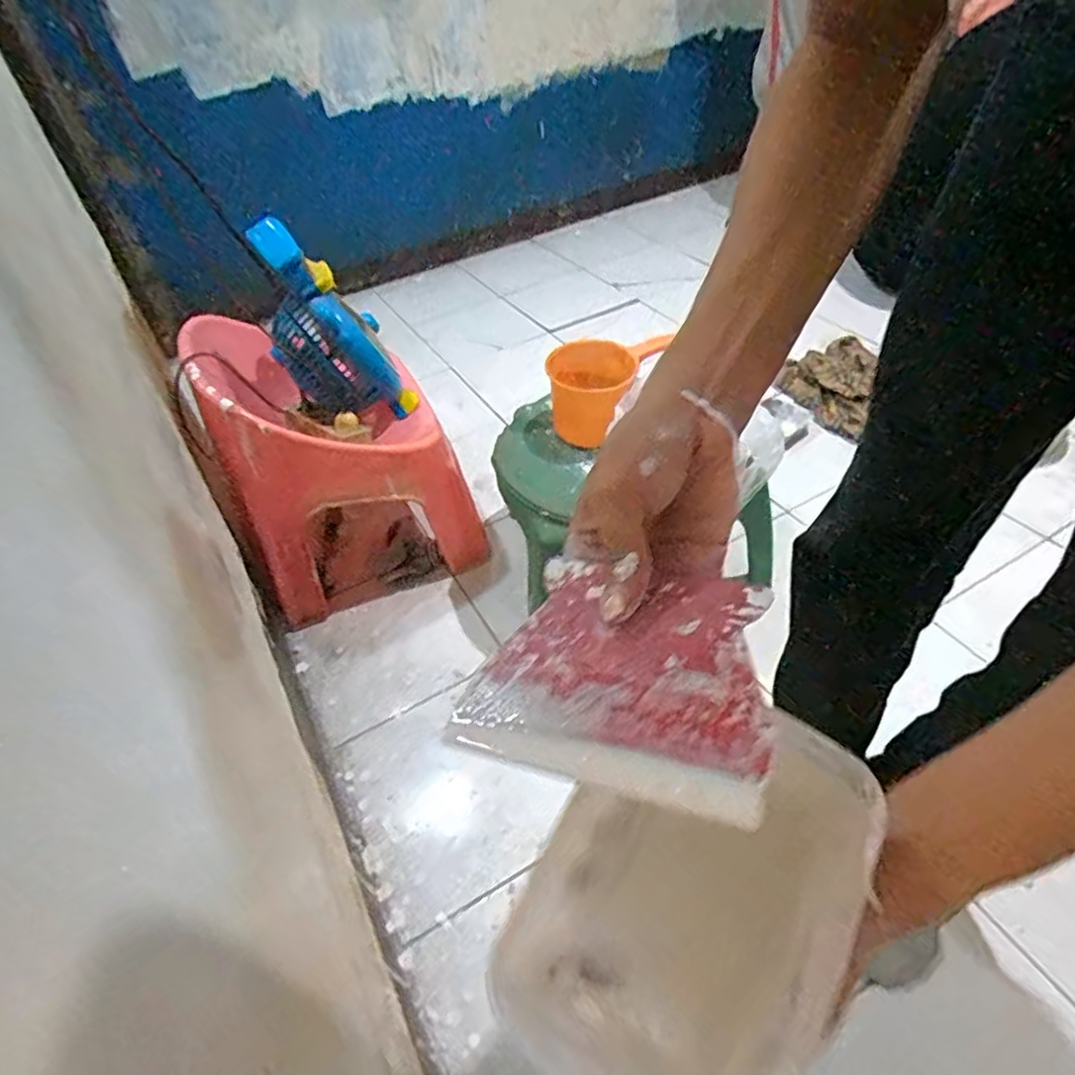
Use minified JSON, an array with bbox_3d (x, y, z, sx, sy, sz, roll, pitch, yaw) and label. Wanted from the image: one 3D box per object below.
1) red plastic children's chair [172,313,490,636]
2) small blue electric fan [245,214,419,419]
[{"bbox_3d":[-0.324,-0.161,1.151,0.371,0.436,0.350,-14,44,-7],"label":"red plastic children's chair"},{"bbox_3d":[-0.329,-0.319,1.046,0.095,0.355,0.138,-15,42,20],"label":"small blue electric fan"}]

